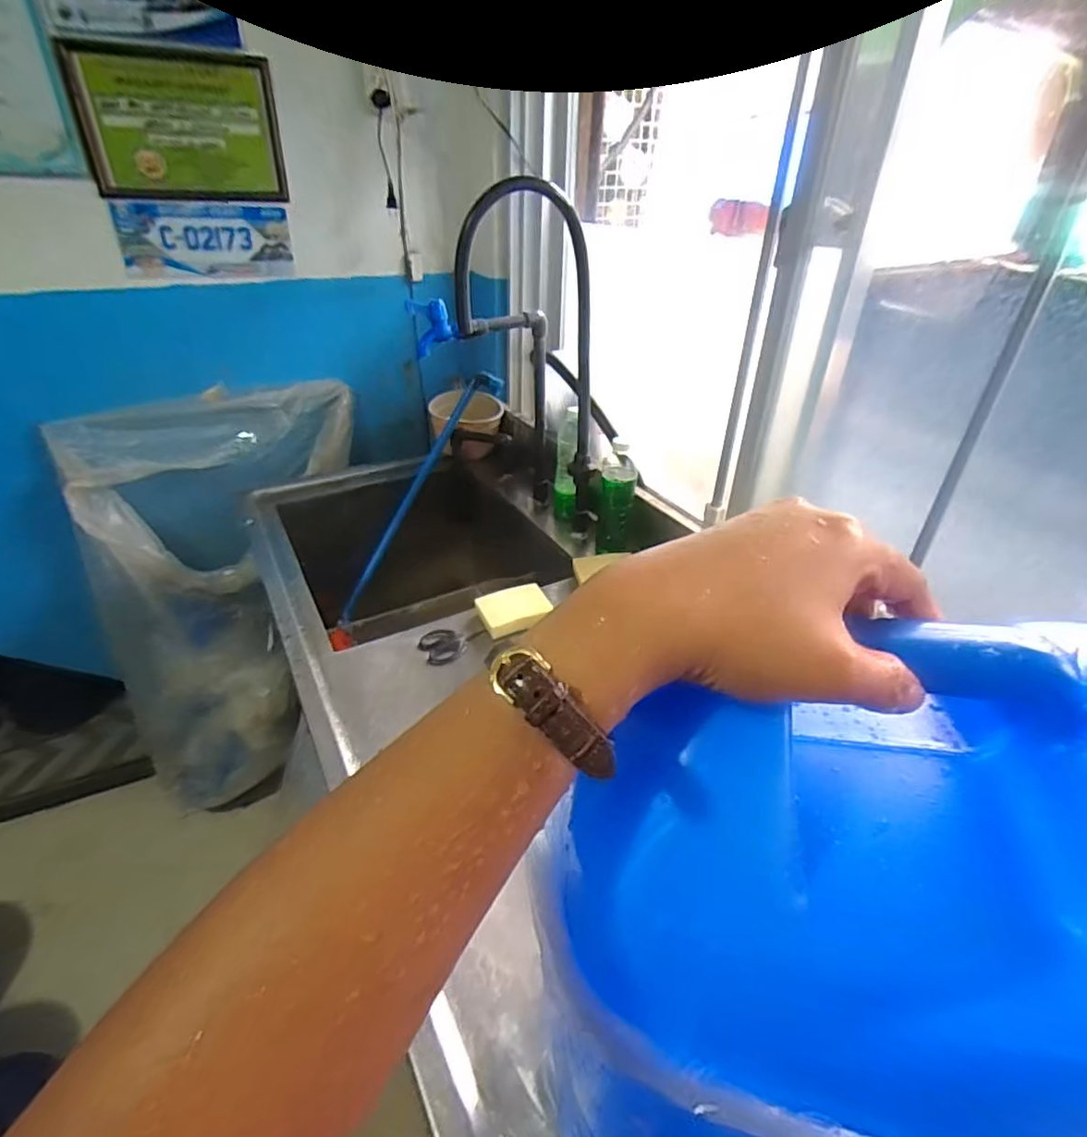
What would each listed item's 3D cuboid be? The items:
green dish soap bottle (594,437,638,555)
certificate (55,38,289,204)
[{"bbox_3d":[0.120,-0.106,0.984,0.058,0.203,0.063,5,34,5],"label":"green dish soap bottle"},{"bbox_3d":[-0.630,-0.773,1.047,0.306,0.217,0.023,-16,46,-26],"label":"certificate"}]

